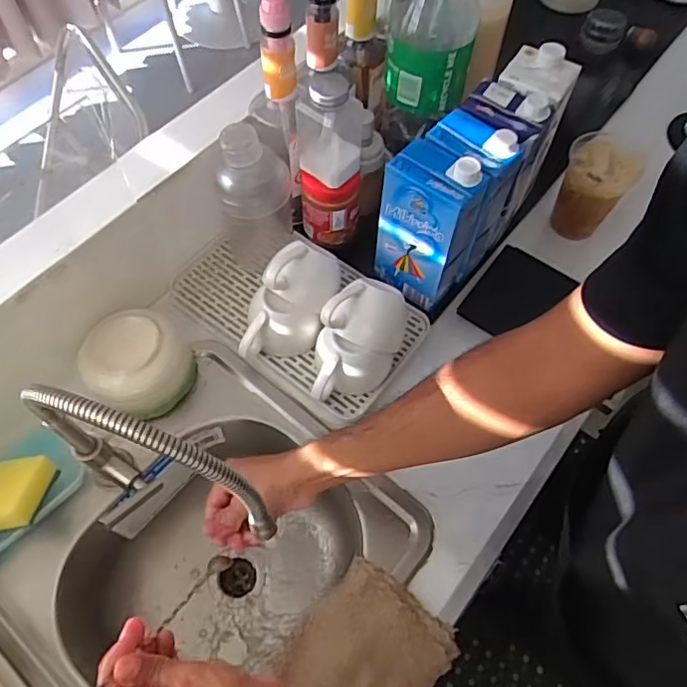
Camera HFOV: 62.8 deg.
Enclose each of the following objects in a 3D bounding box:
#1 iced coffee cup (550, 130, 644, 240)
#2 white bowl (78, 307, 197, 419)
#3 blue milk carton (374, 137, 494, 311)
[{"bbox_3d":[0.332,-0.211,0.750,0.086,0.115,0.092,1,62,-1],"label":"iced coffee cup"},{"bbox_3d":[-0.232,0.023,0.650,0.108,0.070,0.110,1,62,-1],"label":"white bowl"},{"bbox_3d":[0.096,-0.135,0.660,0.103,0.198,0.066,28,65,13],"label":"blue milk carton"}]

